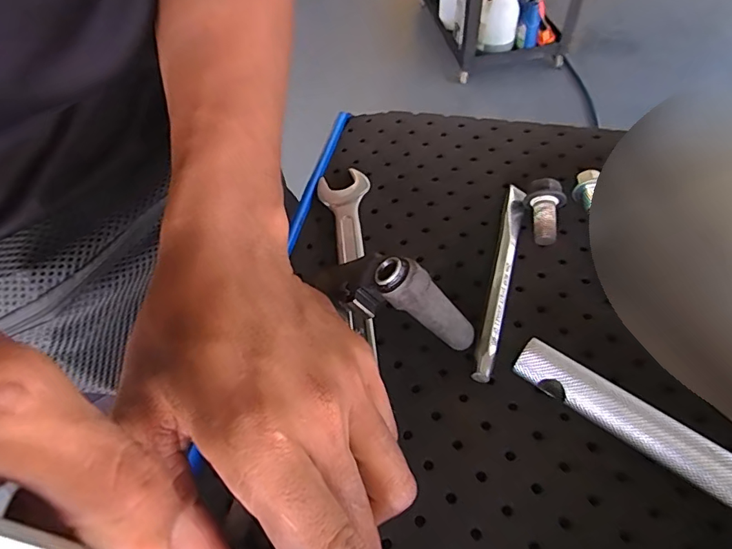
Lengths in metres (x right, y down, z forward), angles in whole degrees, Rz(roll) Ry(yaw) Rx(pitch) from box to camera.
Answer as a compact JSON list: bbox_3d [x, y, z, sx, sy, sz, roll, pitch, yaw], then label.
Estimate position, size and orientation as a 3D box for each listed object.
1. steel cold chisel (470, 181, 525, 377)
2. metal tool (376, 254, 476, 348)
[{"bbox_3d":[0.074,-0.002,0.259,0.011,0.008,0.130,13,56,15],"label":"steel cold chisel"},{"bbox_3d":[0.030,0.016,0.220,0.018,0.061,0.015,-18,40,45],"label":"metal tool"}]

